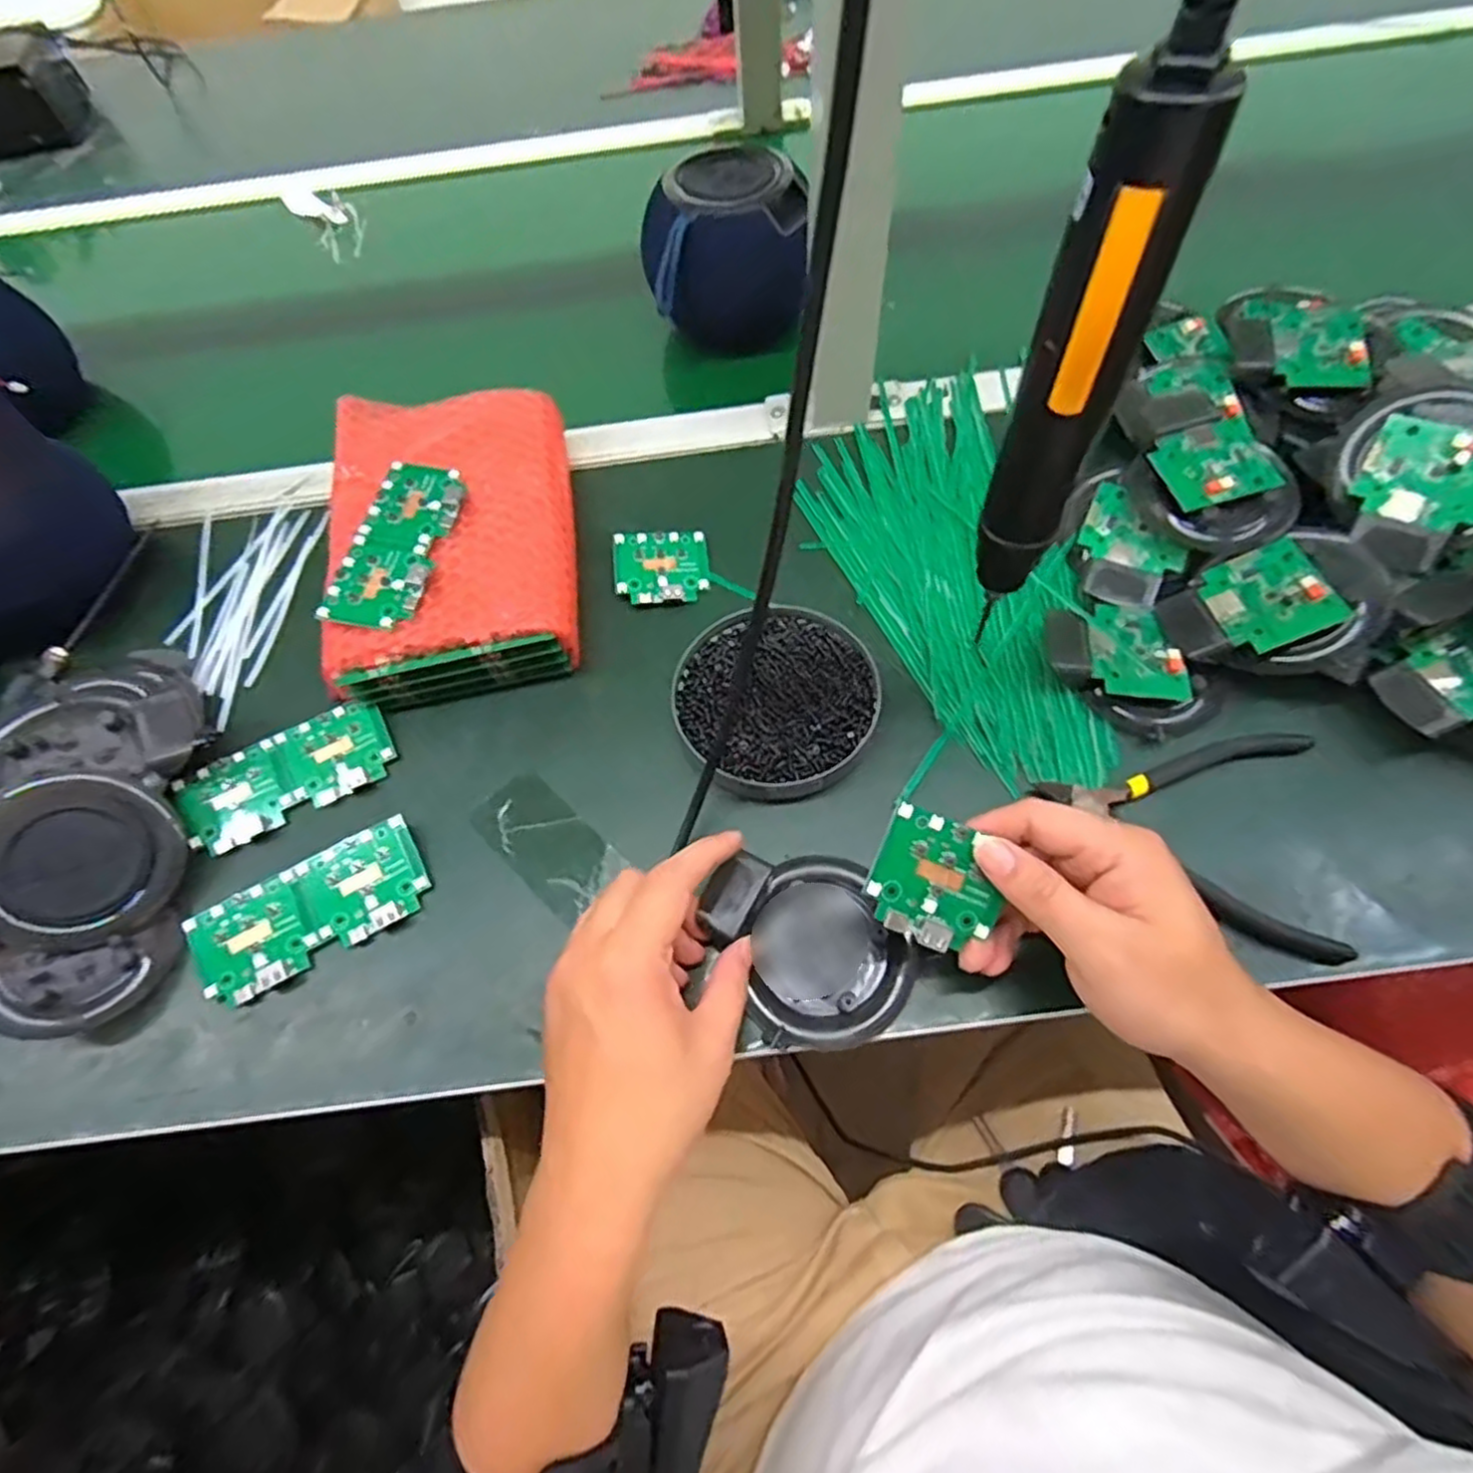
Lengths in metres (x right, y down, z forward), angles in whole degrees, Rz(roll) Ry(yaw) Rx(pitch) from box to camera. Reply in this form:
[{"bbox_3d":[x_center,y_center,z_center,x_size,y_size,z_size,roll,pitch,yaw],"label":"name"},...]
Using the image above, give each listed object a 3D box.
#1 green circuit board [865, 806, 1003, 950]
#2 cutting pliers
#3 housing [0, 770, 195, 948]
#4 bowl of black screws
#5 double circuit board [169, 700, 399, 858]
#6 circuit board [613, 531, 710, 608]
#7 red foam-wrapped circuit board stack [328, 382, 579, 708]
[{"bbox_3d":[0.088,0.063,0.313,0.055,0.006,0.053,22,92,-1],"label":"green circuit board"},{"bbox_3d":[0.223,0.043,0.364,0.136,0.013,0.115,9,62,6],"label":"cutting pliers"},{"bbox_3d":[-0.336,0.062,0.368,0.083,0.014,0.084,1,89,-38],"label":"housing"},{"bbox_3d":[0.020,-0.021,0.411,0.109,0.031,0.115,0,61,1],"label":"bowl of black screws"},{"bbox_3d":[-0.256,0.022,0.410,0.115,0.011,0.053,-24,64,-12],"label":"double circuit board"},{"bbox_3d":[-0.048,-0.108,0.464,0.059,0.017,0.053,-6,63,-1],"label":"circuit board"},{"bbox_3d":[-0.177,-0.124,0.456,0.151,0.057,0.208,-6,61,-3],"label":"red foam-wrapped circuit board stack"}]

